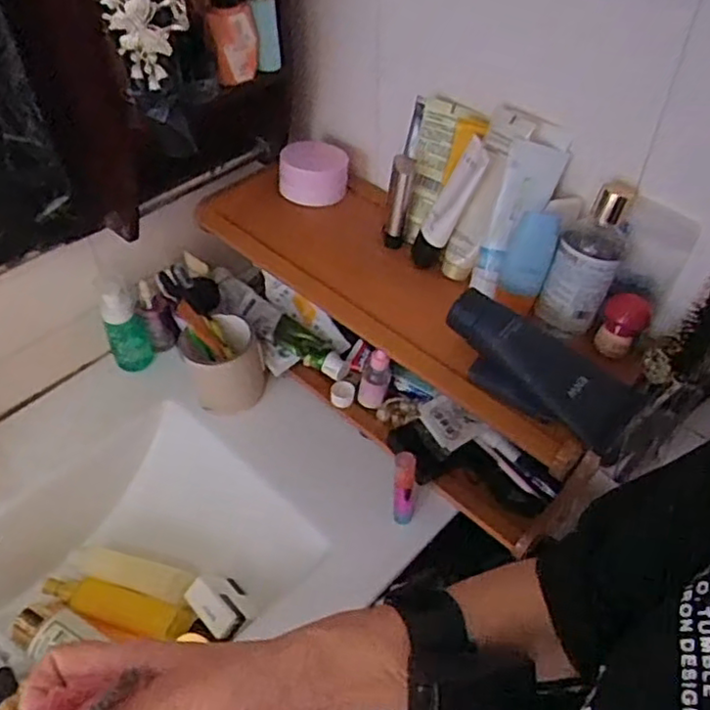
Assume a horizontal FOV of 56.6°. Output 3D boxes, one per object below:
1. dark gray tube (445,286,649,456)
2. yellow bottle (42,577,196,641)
[{"bbox_3d":[0.158,0.009,0.565,0.178,0.043,0.064,37,55,11],"label":"dark gray tube"},{"bbox_3d":[-0.275,0.275,0.730,0.176,0.031,0.039,11,47,11],"label":"yellow bottle"}]

